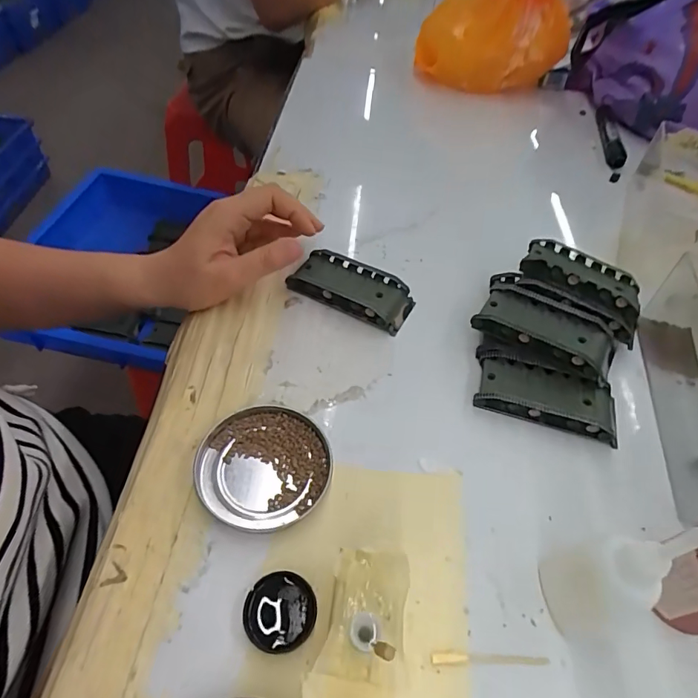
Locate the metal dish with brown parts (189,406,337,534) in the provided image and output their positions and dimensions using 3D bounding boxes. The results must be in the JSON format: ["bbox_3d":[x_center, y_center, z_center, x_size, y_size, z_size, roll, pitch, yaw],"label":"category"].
[{"bbox_3d":[-0.052,0.070,0.286,0.080,0.007,0.074,3,51,-3],"label":"metal dish with brown parts"}]

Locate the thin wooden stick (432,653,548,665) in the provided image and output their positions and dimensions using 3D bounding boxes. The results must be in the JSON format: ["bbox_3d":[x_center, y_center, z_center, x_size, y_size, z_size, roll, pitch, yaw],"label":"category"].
[{"bbox_3d":[0.071,0.154,0.234,0.059,0.004,0.005,2,51,-3],"label":"thin wooden stick"}]

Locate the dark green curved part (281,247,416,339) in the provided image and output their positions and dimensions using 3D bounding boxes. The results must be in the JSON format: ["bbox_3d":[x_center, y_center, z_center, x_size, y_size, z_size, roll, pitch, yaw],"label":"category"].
[{"bbox_3d":[0.003,-0.049,0.380,0.096,0.020,0.044,23,53,13],"label":"dark green curved part"}]

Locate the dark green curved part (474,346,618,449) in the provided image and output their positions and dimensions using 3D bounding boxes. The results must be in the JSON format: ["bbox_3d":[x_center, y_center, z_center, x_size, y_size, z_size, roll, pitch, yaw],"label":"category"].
[{"bbox_3d":[0.137,0.032,0.329,0.095,0.020,0.043,18,52,9],"label":"dark green curved part"}]

